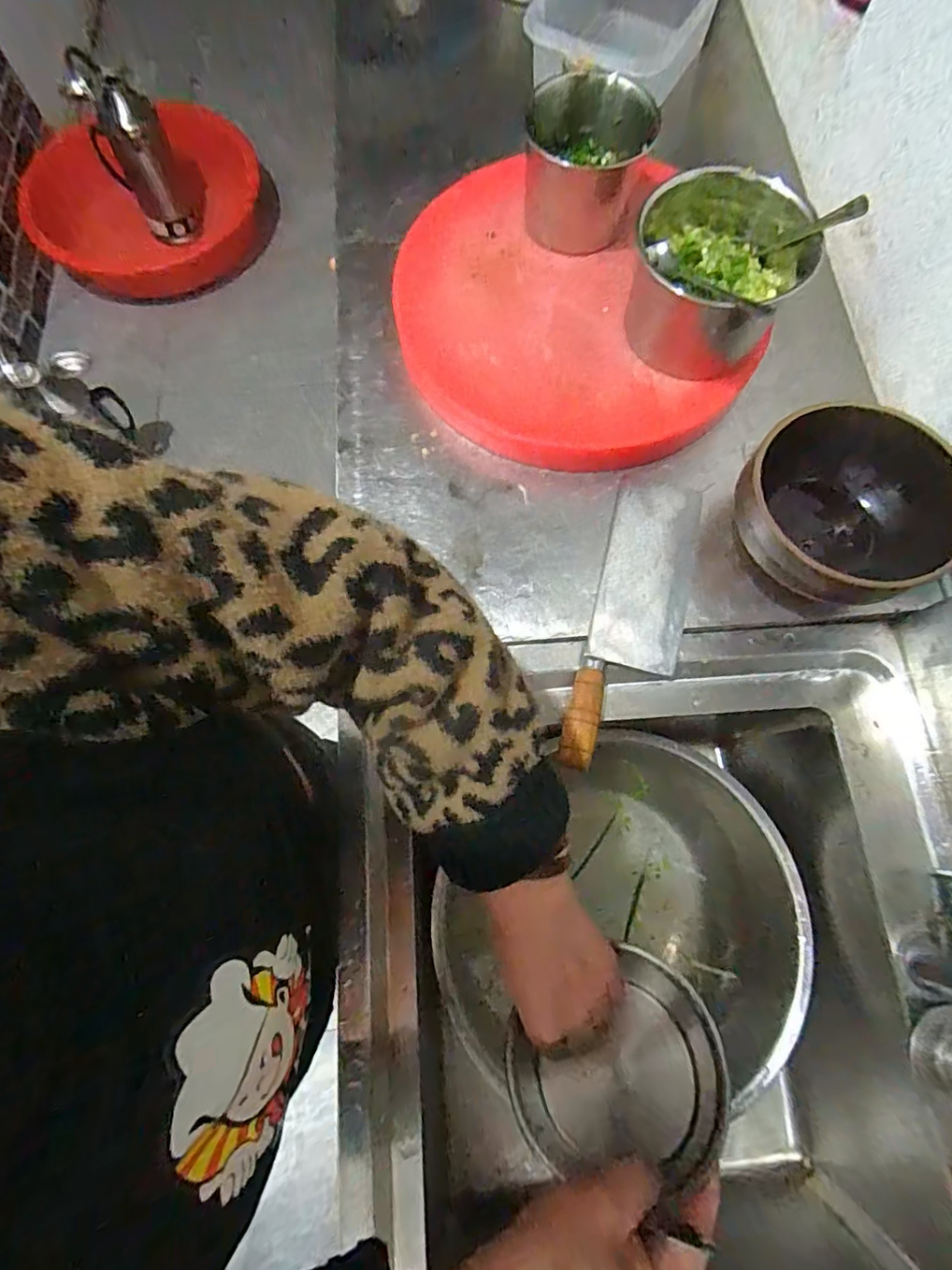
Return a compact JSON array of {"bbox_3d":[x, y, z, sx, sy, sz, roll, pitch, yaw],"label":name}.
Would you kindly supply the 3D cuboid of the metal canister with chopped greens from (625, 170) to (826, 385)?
[{"bbox_3d":[0.228,-0.348,0.533,0.146,0.114,0.140,8,76,2],"label":"metal canister with chopped greens"}]

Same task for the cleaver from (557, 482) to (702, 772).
[{"bbox_3d":[0.157,-0.016,0.529,0.089,0.028,0.302,17,76,4],"label":"cleaver"}]

